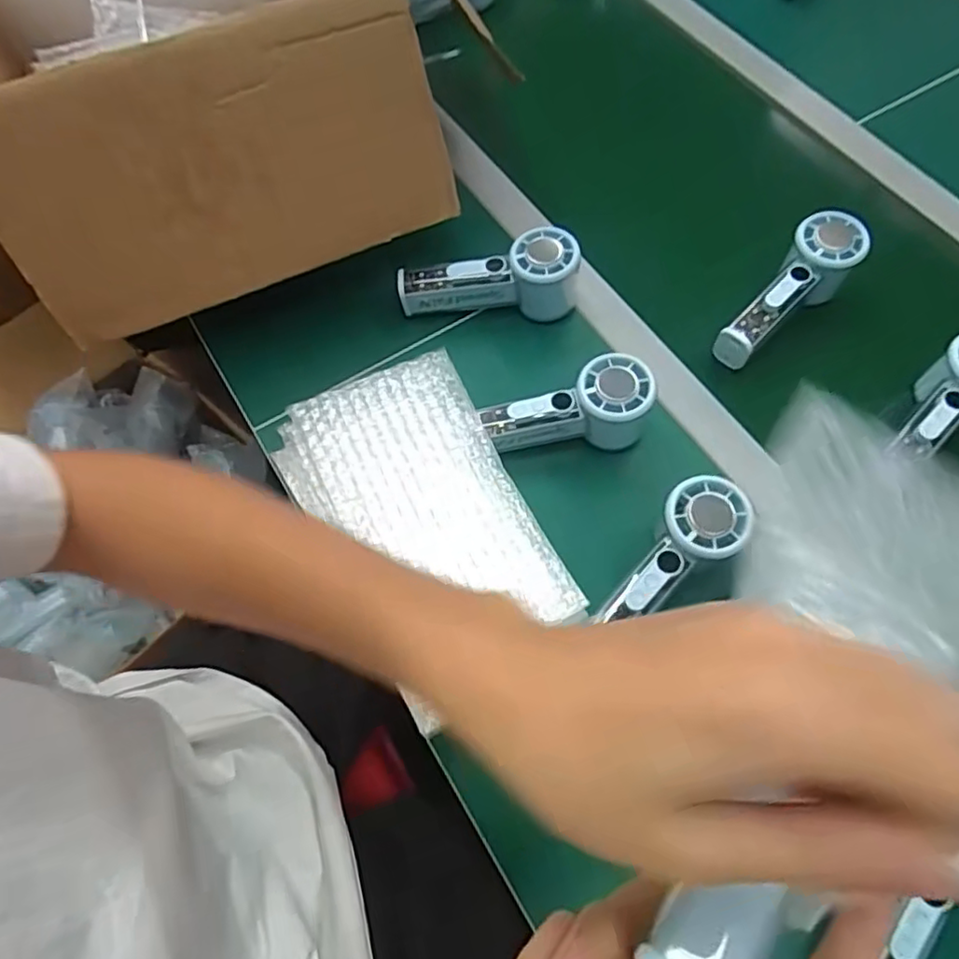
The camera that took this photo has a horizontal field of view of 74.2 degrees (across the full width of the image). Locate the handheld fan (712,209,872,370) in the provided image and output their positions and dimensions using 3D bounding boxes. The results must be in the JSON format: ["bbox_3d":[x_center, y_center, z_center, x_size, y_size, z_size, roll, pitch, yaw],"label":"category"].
[{"bbox_3d":[0.258,-0.155,0.543,0.168,0.046,0.052,-44,71,-5],"label":"handheld fan"}]

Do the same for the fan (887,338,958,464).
[{"bbox_3d":[0.364,-0.058,0.493,0.128,0.048,0.056,-45,71,-3],"label":"fan"}]

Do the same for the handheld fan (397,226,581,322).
[{"bbox_3d":[0.007,-0.173,0.546,0.153,0.061,0.049,-2,65,0],"label":"handheld fan"}]

